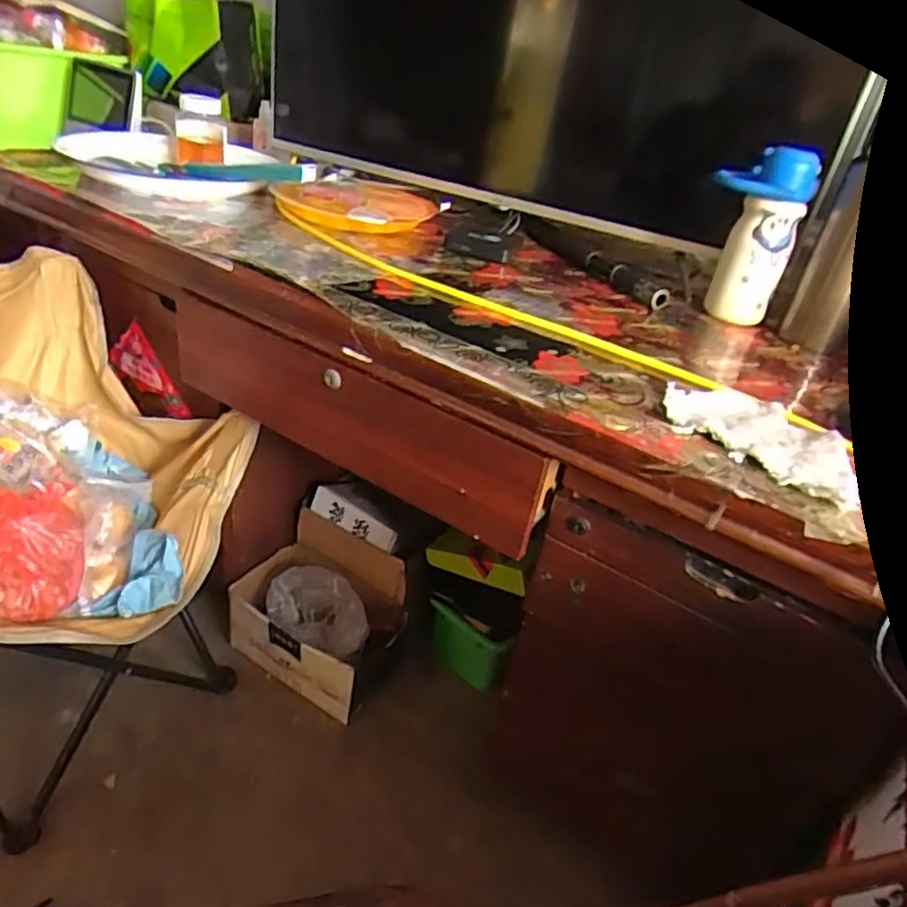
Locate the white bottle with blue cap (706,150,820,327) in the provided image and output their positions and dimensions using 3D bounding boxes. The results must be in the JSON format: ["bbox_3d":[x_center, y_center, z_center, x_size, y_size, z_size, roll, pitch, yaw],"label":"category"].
[{"bbox_3d":[0.394,-0.287,0.871,0.076,0.217,0.096,-3,36,-24],"label":"white bottle with blue cap"}]

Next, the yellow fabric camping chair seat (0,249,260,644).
[{"bbox_3d":[-0.578,-0.002,0.835,0.518,0.299,0.463,26,35,18],"label":"yellow fabric camping chair seat"}]

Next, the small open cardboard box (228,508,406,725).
[{"bbox_3d":[-0.238,0.290,1.172,0.293,0.171,0.196,27,35,20],"label":"small open cardboard box"}]

